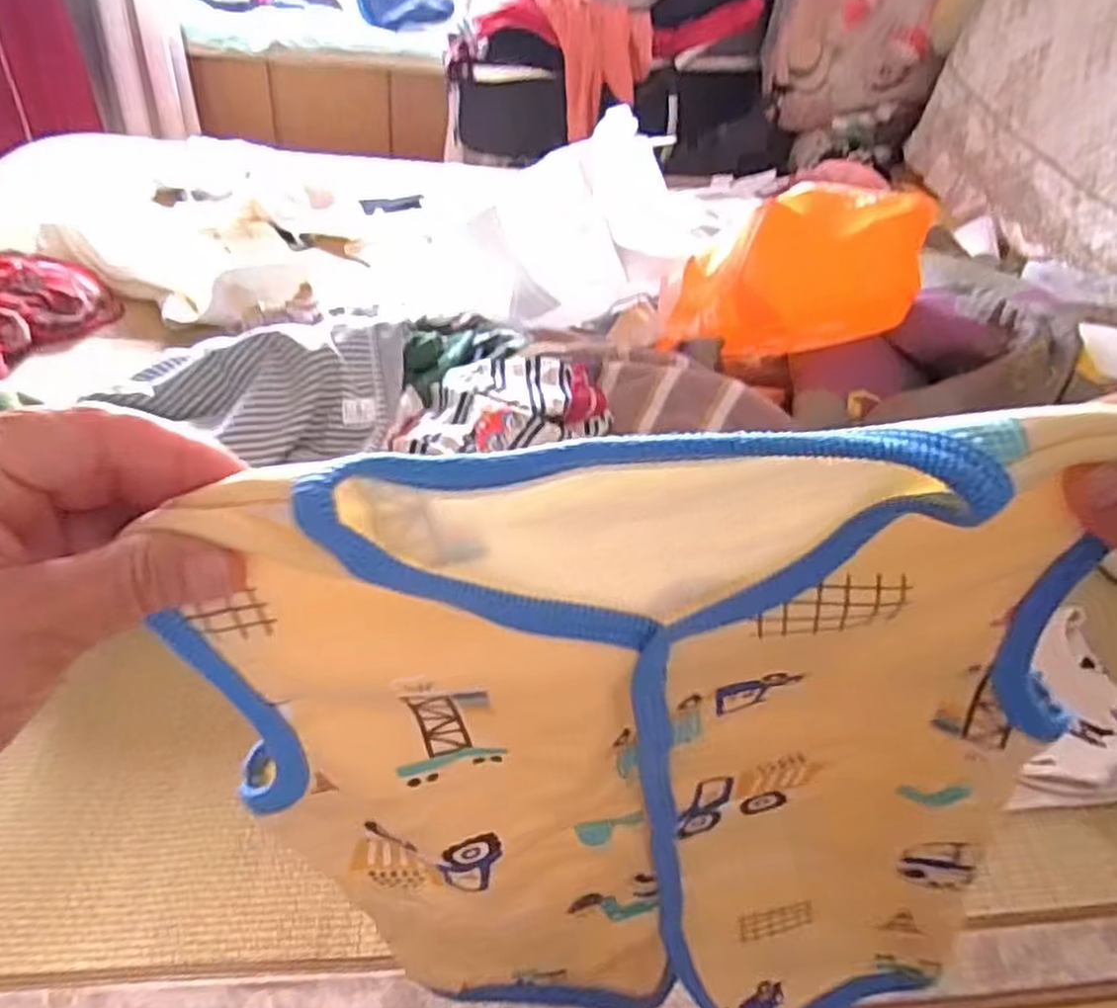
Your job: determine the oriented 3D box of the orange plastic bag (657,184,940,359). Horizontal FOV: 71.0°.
[{"bbox_3d":[0.295,-0.286,0.992,0.295,0.201,0.203,18,40,13],"label":"orange plastic bag"}]

